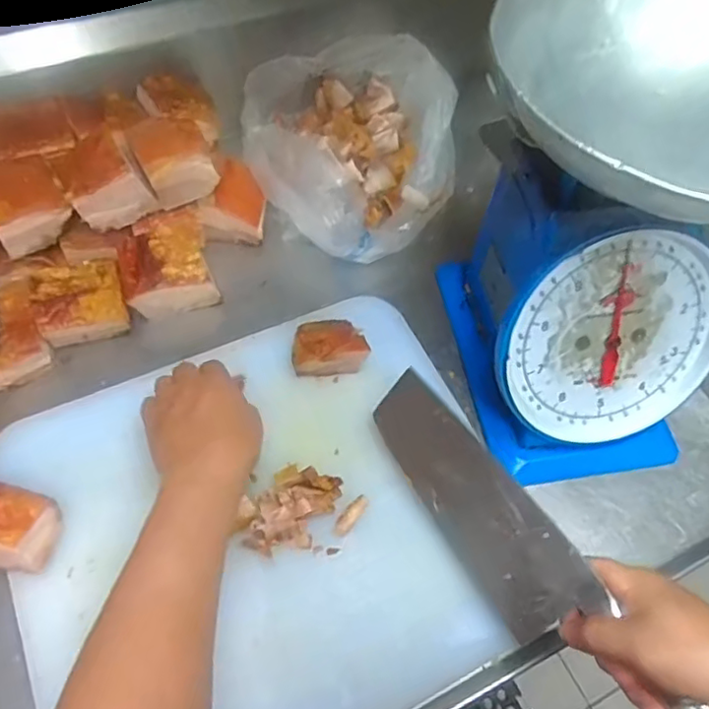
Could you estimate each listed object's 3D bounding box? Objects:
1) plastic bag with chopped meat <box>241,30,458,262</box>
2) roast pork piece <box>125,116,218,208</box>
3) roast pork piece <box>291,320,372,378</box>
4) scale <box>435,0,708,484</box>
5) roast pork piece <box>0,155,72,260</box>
[{"bbox_3d":[0.015,-0.245,0.707,0.248,0.110,0.258,-26,64,-18],"label":"plastic bag with chopped meat"},{"bbox_3d":[-0.188,-0.202,0.627,0.071,0.062,0.068,-24,63,-17],"label":"roast pork piece"},{"bbox_3d":[-0.025,-0.010,0.565,0.064,0.033,0.058,-8,60,-9],"label":"roast pork piece"},{"bbox_3d":[0.215,-0.095,0.503,0.239,0.315,0.251,-5,59,-7],"label":"scale"},{"bbox_3d":[-0.323,-0.150,0.594,0.070,0.044,0.082,-28,64,-19],"label":"roast pork piece"}]

